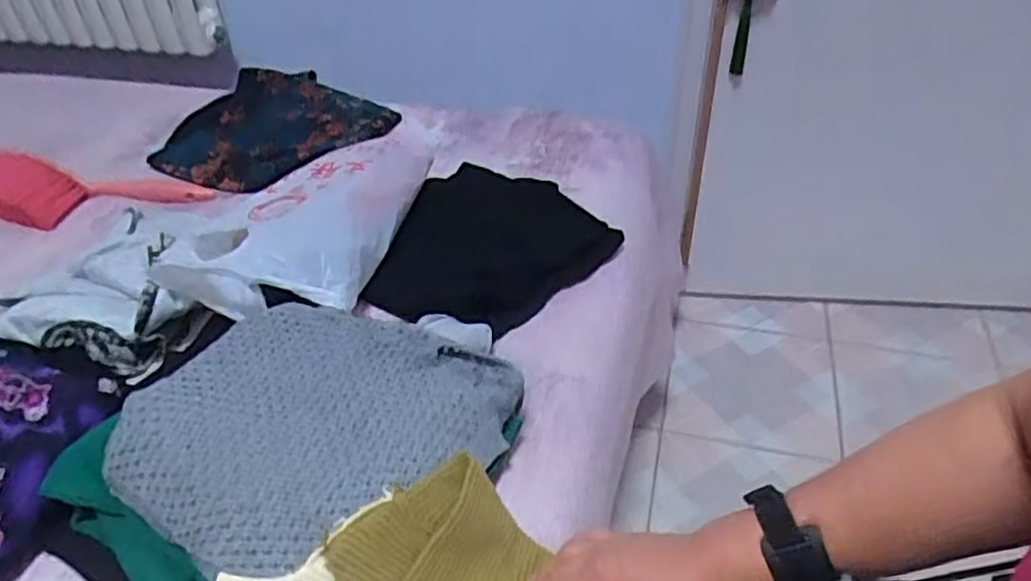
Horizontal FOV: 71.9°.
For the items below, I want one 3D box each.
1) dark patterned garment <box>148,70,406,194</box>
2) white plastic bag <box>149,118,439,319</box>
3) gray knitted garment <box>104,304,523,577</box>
[{"bbox_3d":[-0.390,-0.276,1.176,0.347,0.060,0.358,4,40,8],"label":"dark patterned garment"},{"bbox_3d":[-0.240,-0.097,0.849,0.195,0.072,0.334,7,41,11],"label":"white plastic bag"},{"bbox_3d":[-0.160,0.116,0.596,0.251,0.091,0.258,19,44,24],"label":"gray knitted garment"}]

